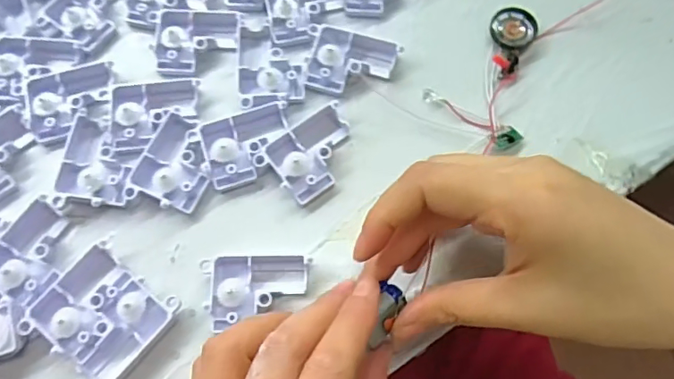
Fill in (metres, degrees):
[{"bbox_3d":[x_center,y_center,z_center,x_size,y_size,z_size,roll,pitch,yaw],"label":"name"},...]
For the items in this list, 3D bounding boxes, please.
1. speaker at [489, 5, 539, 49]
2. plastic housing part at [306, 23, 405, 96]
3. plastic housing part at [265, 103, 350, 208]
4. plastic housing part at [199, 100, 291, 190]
[{"bbox_3d":[0.100,-0.092,0.295,0.025,0.004,0.025,0,71,0],"label":"speaker"},{"bbox_3d":[0.008,-0.070,0.287,0.050,0.012,0.035,12,72,4],"label":"plastic housing part"},{"bbox_3d":[-0.011,-0.019,0.271,0.049,0.012,0.037,-42,76,-13],"label":"plastic housing part"},{"bbox_3d":[-0.046,-0.023,0.271,0.047,0.012,0.035,-19,72,-6],"label":"plastic housing part"}]

